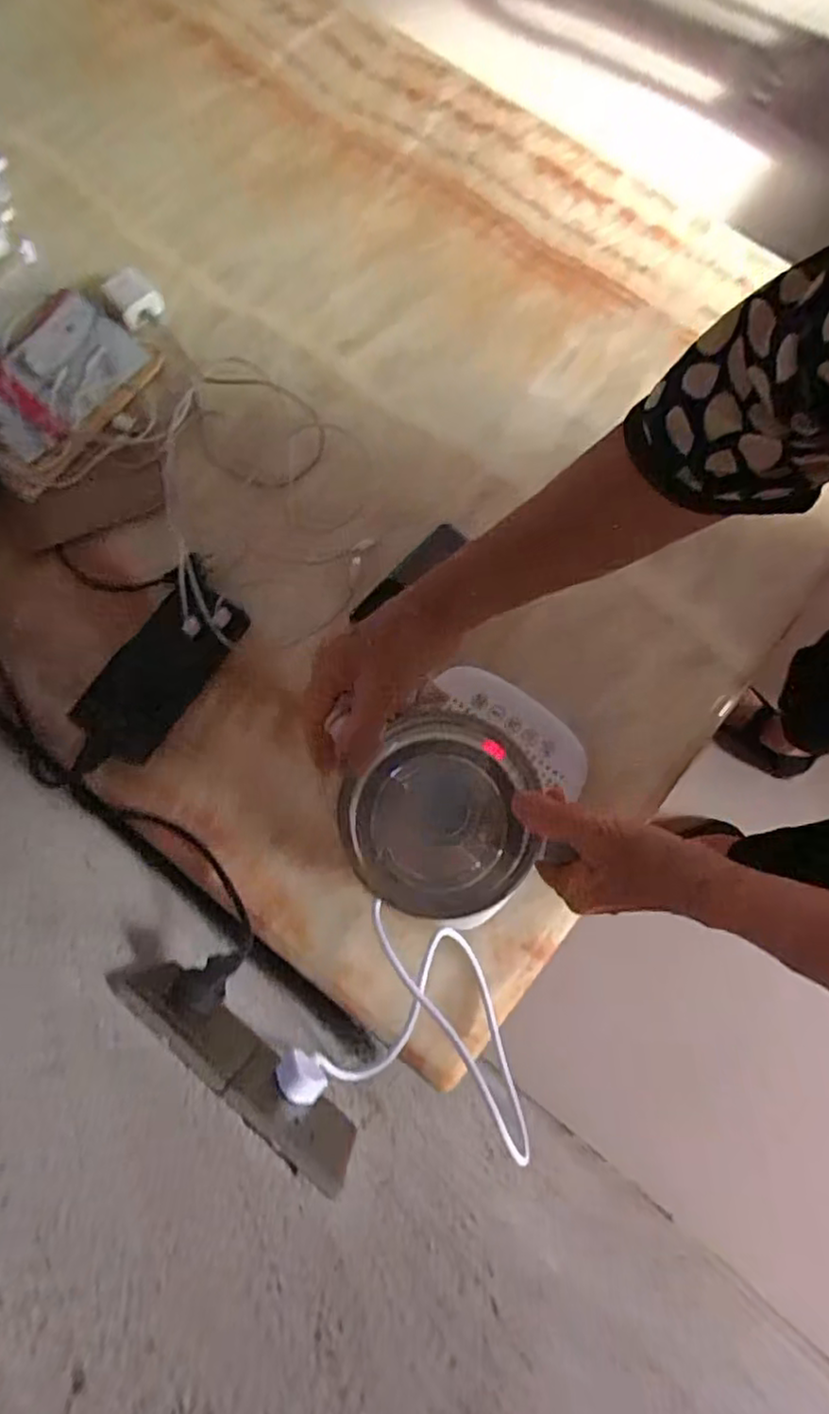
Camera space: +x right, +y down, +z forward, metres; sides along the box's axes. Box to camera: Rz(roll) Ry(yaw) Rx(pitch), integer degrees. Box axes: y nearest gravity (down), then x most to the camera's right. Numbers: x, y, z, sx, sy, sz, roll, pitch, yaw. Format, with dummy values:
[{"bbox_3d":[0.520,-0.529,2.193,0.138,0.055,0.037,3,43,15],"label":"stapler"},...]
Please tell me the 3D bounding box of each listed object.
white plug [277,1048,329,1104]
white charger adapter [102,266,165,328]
[{"bbox_3d":[-0.072,0.237,0.437,0.031,0.029,0.022,38,81,10],"label":"white plug"},{"bbox_3d":[-0.292,-0.429,0.701,0.046,0.026,0.044,-35,81,-8],"label":"white charger adapter"}]

